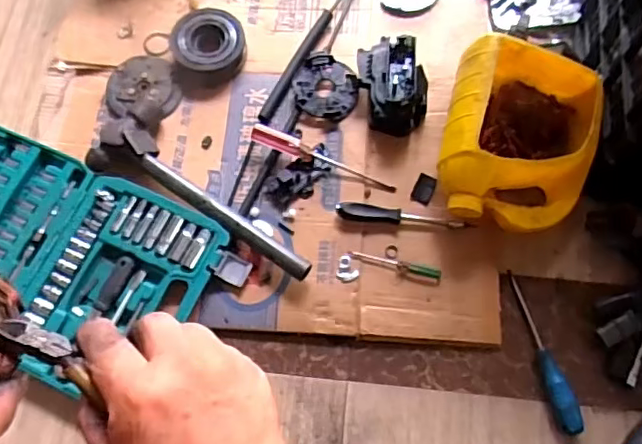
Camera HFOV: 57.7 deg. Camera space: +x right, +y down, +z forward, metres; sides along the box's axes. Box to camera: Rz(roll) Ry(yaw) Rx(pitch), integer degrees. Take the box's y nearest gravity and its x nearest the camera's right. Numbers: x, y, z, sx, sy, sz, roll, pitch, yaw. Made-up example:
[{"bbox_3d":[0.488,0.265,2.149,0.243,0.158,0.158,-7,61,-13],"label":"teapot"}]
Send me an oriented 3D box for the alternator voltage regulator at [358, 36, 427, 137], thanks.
[{"bbox_3d":[0.096,-0.180,0.766,0.080,0.068,0.121,-13,70,-4],"label":"alternator voltage regulator"}]

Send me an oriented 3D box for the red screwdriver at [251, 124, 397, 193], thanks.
[{"bbox_3d":[0.002,-0.083,0.762,0.197,0.021,0.021,22,70,3],"label":"red screwdriver"}]

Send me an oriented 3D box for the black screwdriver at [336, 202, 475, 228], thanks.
[{"bbox_3d":[0.103,-0.008,0.728,0.166,0.025,0.018,6,70,3],"label":"black screwdriver"}]

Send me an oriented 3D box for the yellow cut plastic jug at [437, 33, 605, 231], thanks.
[{"bbox_3d":[0.243,-0.102,0.713,0.176,0.116,0.222,13,70,5],"label":"yellow cut plastic jug"}]

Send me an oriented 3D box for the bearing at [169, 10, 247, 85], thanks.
[{"bbox_3d":[-0.159,-0.249,0.826,0.104,0.037,0.107,0,69,0],"label":"bearing"}]

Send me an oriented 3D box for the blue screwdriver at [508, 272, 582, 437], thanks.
[{"bbox_3d":[0.266,0.150,0.691,0.028,0.031,0.192,-10,70,-3],"label":"blue screwdriver"}]

